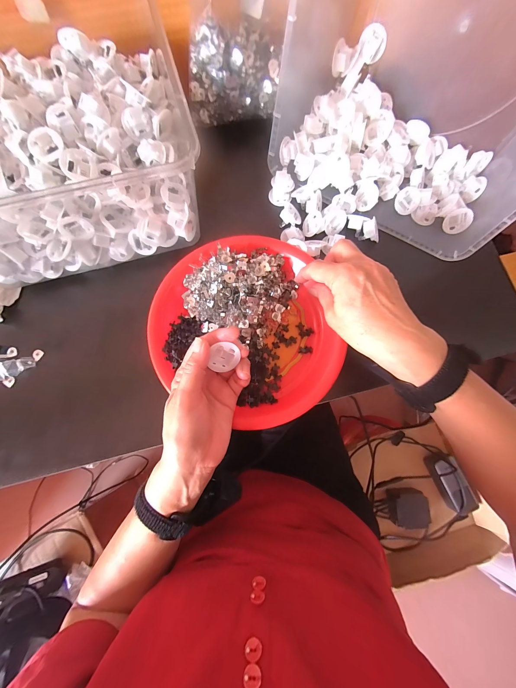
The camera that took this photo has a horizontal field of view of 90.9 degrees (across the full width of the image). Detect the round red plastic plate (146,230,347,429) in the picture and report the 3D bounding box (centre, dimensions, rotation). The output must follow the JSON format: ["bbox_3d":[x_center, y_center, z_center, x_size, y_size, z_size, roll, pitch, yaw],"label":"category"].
[{"bbox_3d":[-0.018,-0.018,0.306,0.205,0.031,0.231,-17,80,-4],"label":"round red plastic plate"}]

